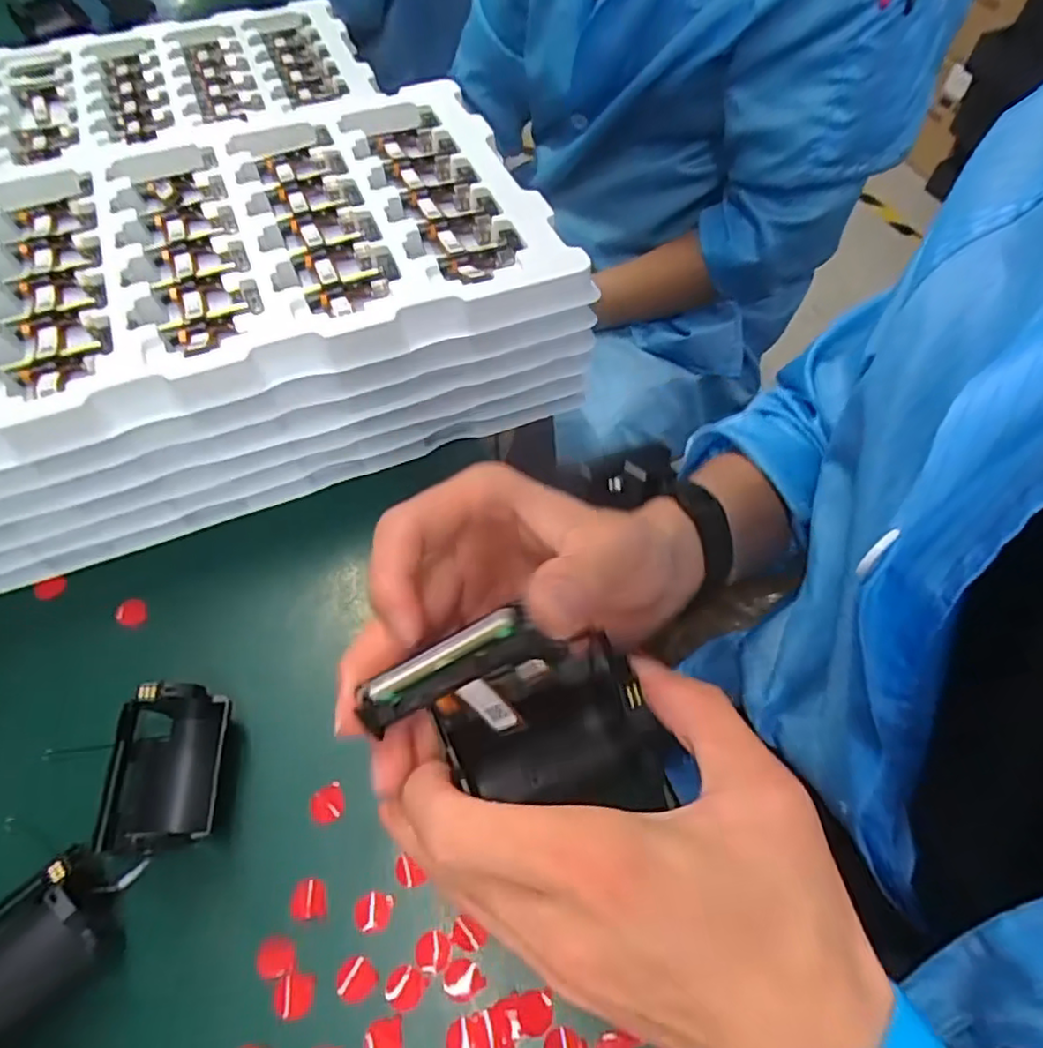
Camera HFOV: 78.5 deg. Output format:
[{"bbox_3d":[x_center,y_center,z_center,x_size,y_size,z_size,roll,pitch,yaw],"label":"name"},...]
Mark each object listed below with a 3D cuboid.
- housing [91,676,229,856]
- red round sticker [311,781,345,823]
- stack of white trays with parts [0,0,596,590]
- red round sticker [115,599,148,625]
[{"bbox_3d":[-0.171,0.114,0.304,0.057,0.037,0.075,-5,58,-3],"label":"housing"},{"bbox_3d":[-0.095,0.136,0.312,0.016,0.004,0.017,0,58,0],"label":"red round sticker"},{"bbox_3d":[-0.197,-0.134,0.418,0.419,0.110,0.236,-20,60,-12],"label":"stack of white trays with parts"},{"bbox_3d":[-0.225,0.051,0.368,0.017,0.004,0.016,0,58,0],"label":"red round sticker"}]

